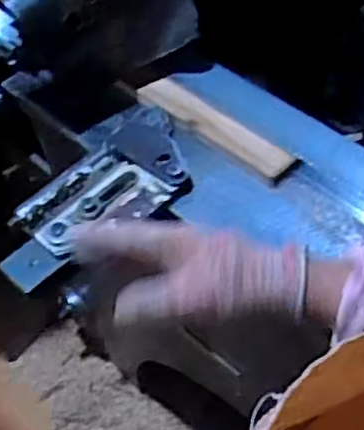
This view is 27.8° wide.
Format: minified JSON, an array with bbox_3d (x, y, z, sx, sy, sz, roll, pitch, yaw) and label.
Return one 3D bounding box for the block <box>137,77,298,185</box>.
[{"bbox_3d":[0.039,-0.109,0.899,0.044,0.016,0.219,-40,58,-23],"label":"block"}]

